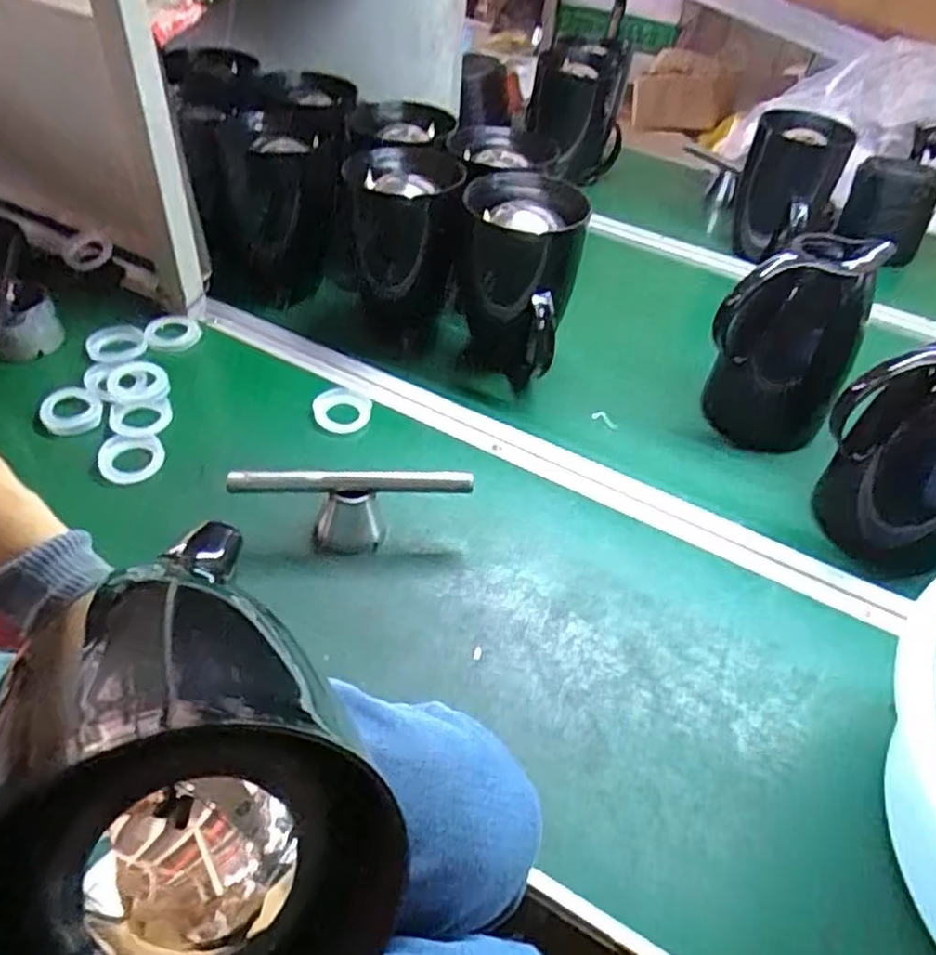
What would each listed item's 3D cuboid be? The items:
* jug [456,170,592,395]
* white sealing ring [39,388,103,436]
[{"bbox_3d":[0.052,-0.210,0.778,0.122,0.185,0.132,11,44,5],"label":"jug"},{"bbox_3d":[-0.388,-0.064,0.698,0.054,0.013,0.057,3,44,-3],"label":"white sealing ring"}]

